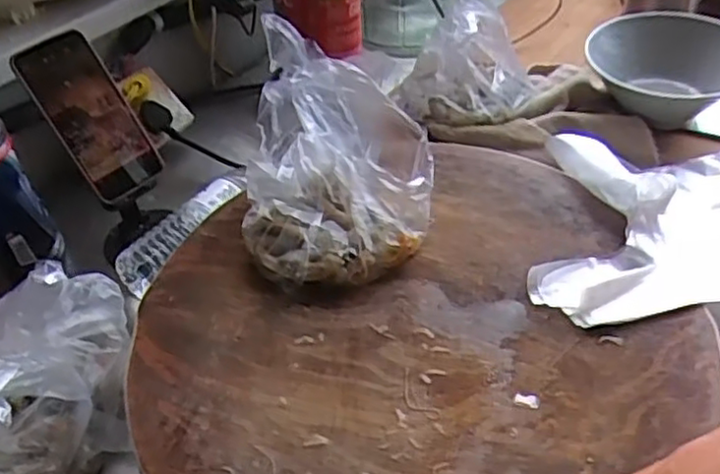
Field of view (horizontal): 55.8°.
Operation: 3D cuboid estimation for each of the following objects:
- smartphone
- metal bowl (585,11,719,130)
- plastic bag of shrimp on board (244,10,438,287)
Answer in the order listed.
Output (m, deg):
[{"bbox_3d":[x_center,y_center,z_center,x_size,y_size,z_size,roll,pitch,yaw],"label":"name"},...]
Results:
[{"bbox_3d":[-0.267,-0.120,0.678,0.073,0.161,0.016,-36,19,-21],"label":"smartphone"},{"bbox_3d":[0.366,-0.186,0.815,0.194,0.080,0.179,18,49,19],"label":"metal bowl"},{"bbox_3d":[-0.019,-0.068,0.619,0.166,0.131,0.203,1,45,3],"label":"plastic bag of shrimp on board"}]

